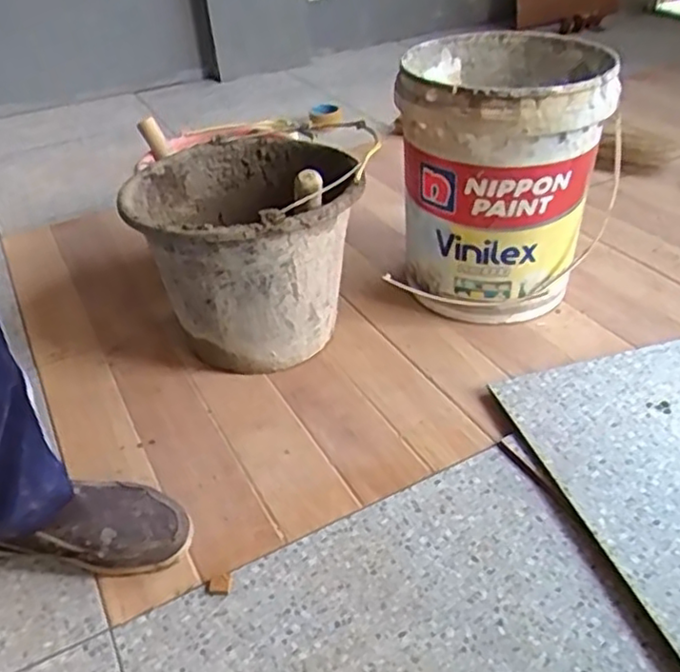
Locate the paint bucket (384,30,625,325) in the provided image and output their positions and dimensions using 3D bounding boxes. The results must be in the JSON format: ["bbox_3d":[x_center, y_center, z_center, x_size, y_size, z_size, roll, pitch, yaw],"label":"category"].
[{"bbox_3d":[0.249,-0.246,1.073,0.289,0.368,0.322,8,37,16],"label":"paint bucket"}]

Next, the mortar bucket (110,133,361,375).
[{"bbox_3d":[-0.134,-0.120,1.003,0.302,0.279,0.304,-2,36,2],"label":"mortar bucket"}]

